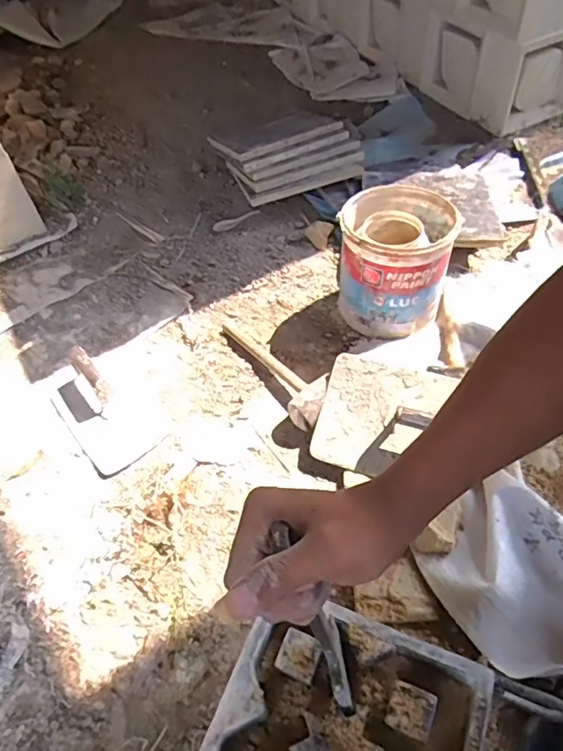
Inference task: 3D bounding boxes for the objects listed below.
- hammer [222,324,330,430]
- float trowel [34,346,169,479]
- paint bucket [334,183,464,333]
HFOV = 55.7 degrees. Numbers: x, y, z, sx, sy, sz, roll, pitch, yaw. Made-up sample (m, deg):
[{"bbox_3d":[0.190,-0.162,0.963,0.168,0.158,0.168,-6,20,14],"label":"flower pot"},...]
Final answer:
[{"bbox_3d":[-0.010,-0.022,0.892,0.079,0.065,0.295,-27,53,-15],"label":"hammer"},{"bbox_3d":[-0.308,0.038,0.881,0.127,0.080,0.278,-35,55,-20],"label":"float trowel"},{"bbox_3d":[0.189,-0.187,0.907,0.172,0.191,0.177,-4,51,5],"label":"paint bucket"}]

